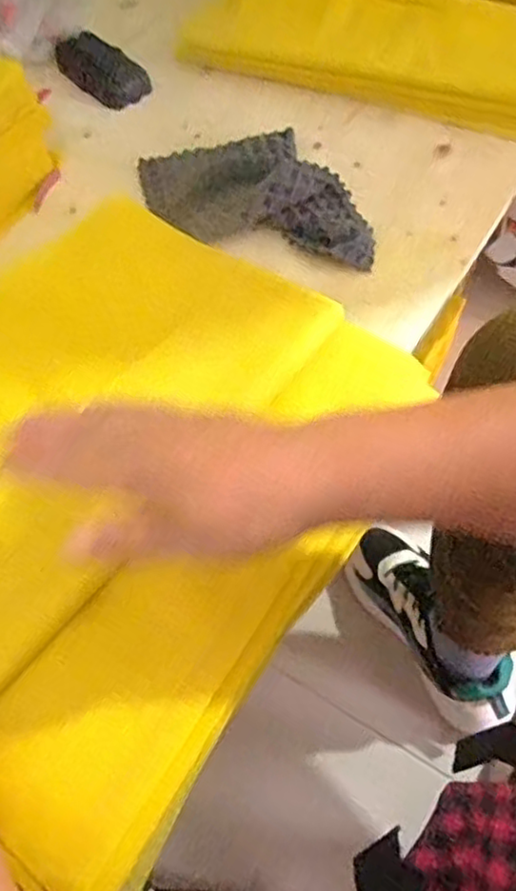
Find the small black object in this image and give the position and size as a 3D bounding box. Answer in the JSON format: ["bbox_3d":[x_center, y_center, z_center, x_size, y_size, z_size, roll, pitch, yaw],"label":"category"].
[{"bbox_3d":[-0.156,-0.377,0.651,0.056,0.015,0.117,-36,64,-16],"label":"small black object"}]

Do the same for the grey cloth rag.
[{"bbox_3d":[-0.004,-0.220,0.536,0.209,0.036,0.145,8,61,8],"label":"grey cloth rag"}]

